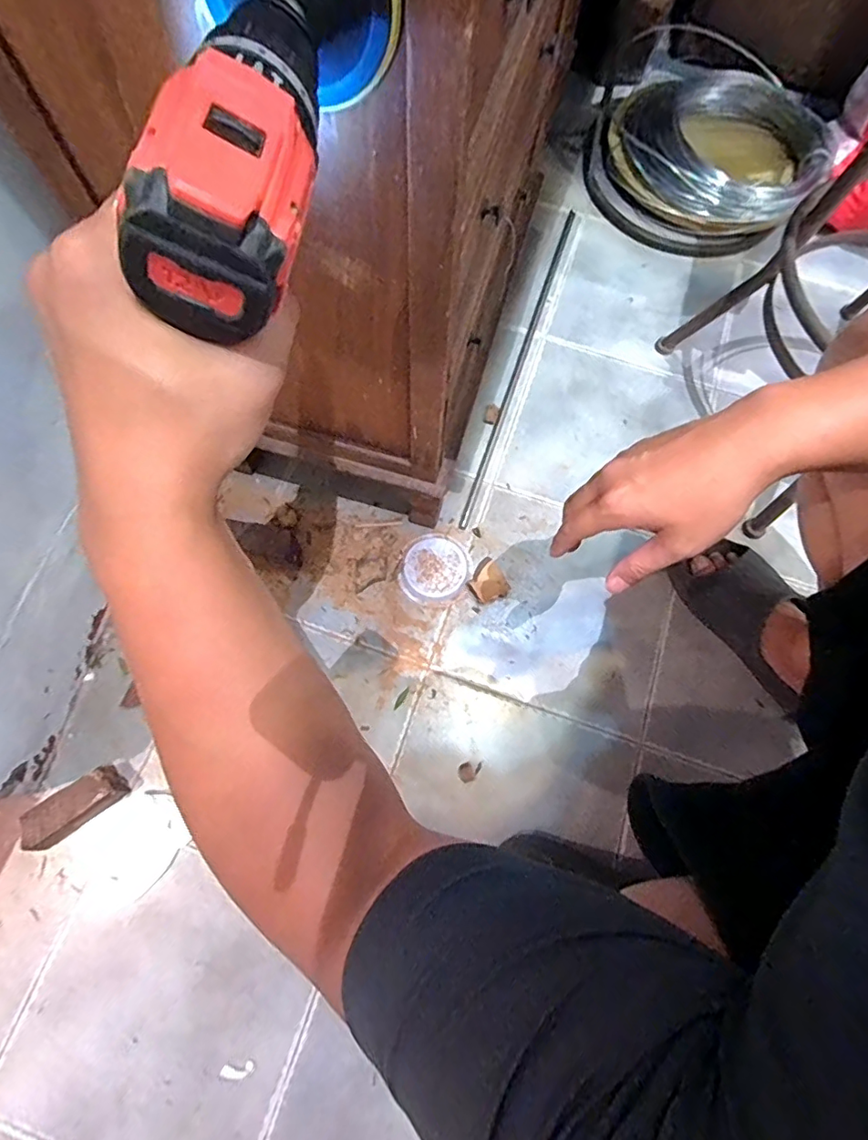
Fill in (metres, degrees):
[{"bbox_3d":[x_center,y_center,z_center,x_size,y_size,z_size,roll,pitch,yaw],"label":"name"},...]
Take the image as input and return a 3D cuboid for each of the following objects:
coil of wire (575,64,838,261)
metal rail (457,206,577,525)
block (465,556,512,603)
[{"bbox_3d":[0.521,-0.804,0.986,0.407,0.133,0.452,31,73,8],"label":"coil of wire"},{"bbox_3d":[0.150,-0.366,0.898,0.017,0.004,0.666,18,72,4],"label":"metal rail"},{"bbox_3d":[0.074,0.017,0.750,0.047,0.029,0.057,-30,75,-11],"label":"block"}]

